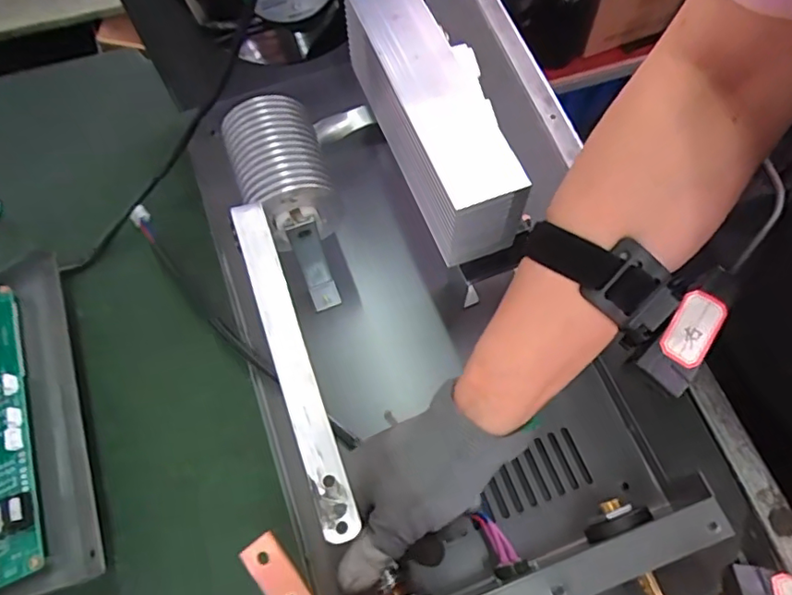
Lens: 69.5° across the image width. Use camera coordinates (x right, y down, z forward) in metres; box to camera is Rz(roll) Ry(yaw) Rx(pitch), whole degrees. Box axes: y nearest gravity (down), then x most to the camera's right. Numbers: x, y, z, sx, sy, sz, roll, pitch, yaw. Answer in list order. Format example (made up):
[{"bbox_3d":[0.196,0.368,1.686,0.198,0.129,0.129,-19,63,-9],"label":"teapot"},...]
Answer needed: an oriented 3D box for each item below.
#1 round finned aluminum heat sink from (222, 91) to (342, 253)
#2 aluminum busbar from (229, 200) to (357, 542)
[{"bbox_3d":[-0.076,-0.081,0.380,0.059,0.059,0.091,-21,67,-8],"label":"round finned aluminum heat sink"},{"bbox_3d":[-0.055,0.030,0.300,0.019,0.007,0.185,-20,71,-5],"label":"aluminum busbar"}]

